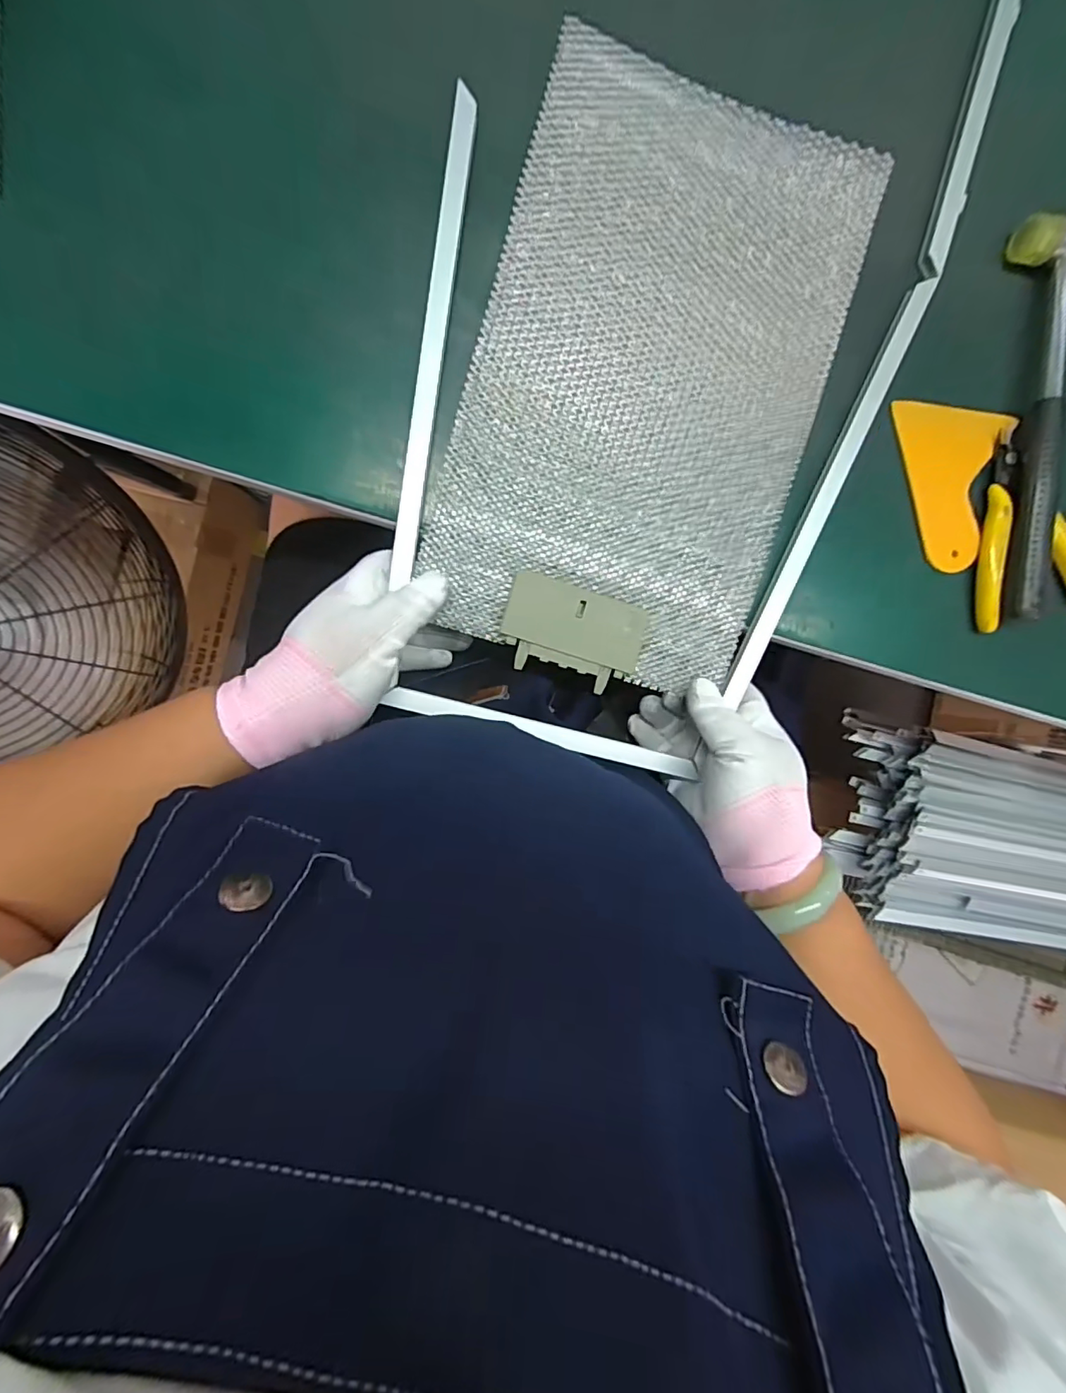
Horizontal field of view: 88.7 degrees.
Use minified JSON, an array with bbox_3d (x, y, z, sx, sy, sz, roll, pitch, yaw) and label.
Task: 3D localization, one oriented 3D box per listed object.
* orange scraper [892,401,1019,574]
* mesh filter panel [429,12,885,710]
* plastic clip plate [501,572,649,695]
[{"bbox_3d":[0.264,-0.132,0.346,0.074,0.008,0.099,0,96,-5],"label":"orange scraper"},{"bbox_3d":[0.067,-0.177,0.320,0.196,0.013,0.316,16,94,-7],"label":"mesh filter panel"},{"bbox_3d":[0.024,-0.038,0.331,0.084,0.007,0.055,17,94,-7],"label":"plastic clip plate"}]

